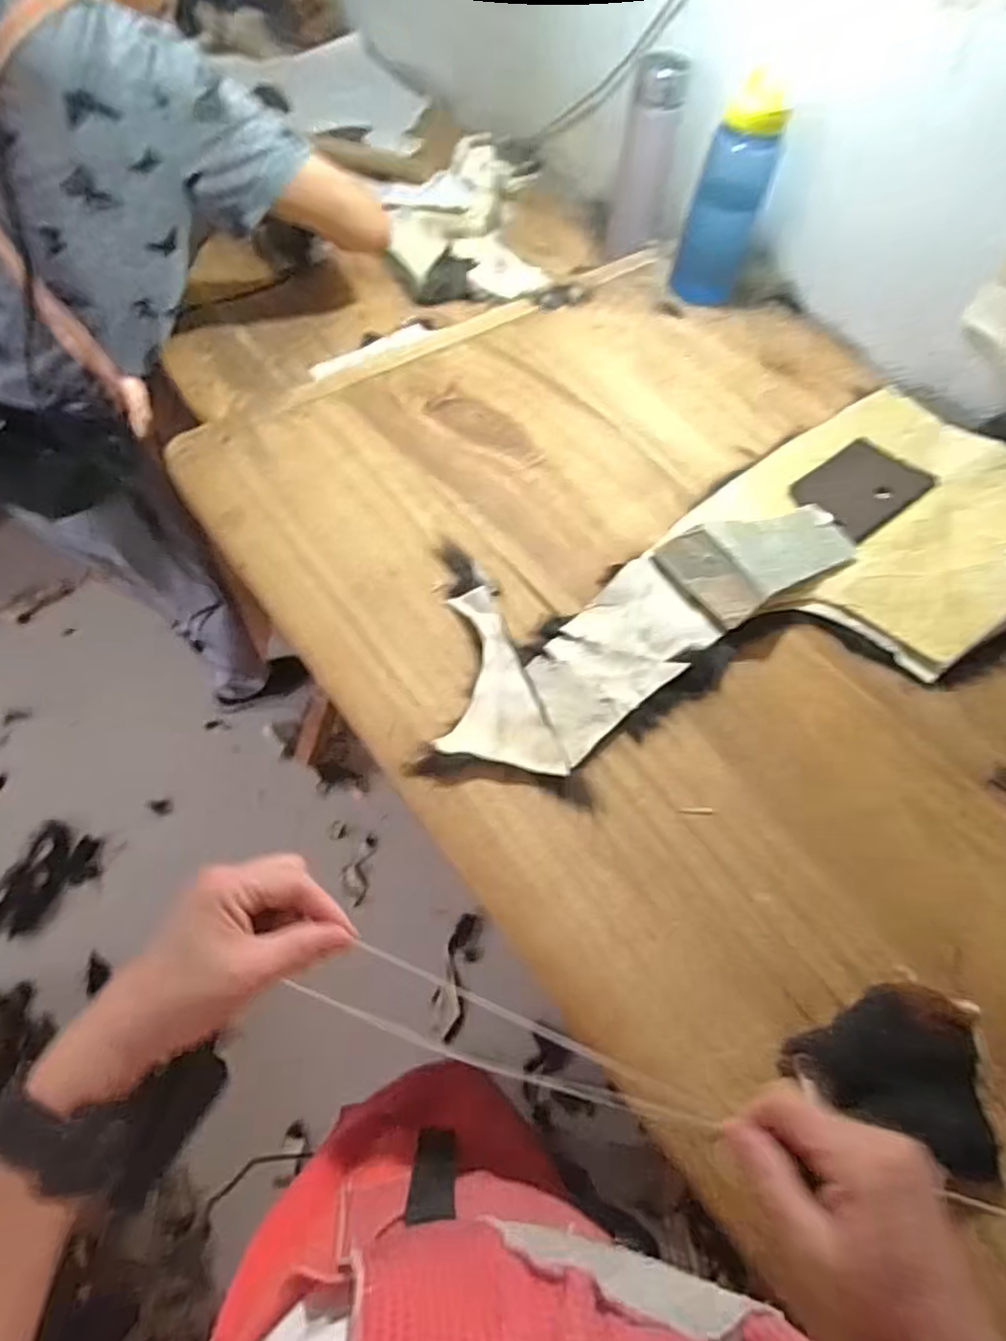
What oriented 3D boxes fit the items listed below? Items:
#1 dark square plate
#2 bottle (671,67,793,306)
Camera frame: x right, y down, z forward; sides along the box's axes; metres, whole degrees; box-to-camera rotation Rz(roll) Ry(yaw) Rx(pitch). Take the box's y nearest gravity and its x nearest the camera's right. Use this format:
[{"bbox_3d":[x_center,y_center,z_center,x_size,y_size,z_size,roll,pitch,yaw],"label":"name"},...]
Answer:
[{"bbox_3d":[0.375,-0.192,0.691,0.138,0.007,0.094,-34,67,-20],"label":"dark square plate"},{"bbox_3d":[0.264,-0.551,0.773,0.076,0.207,0.061,16,61,7],"label":"bottle"}]

